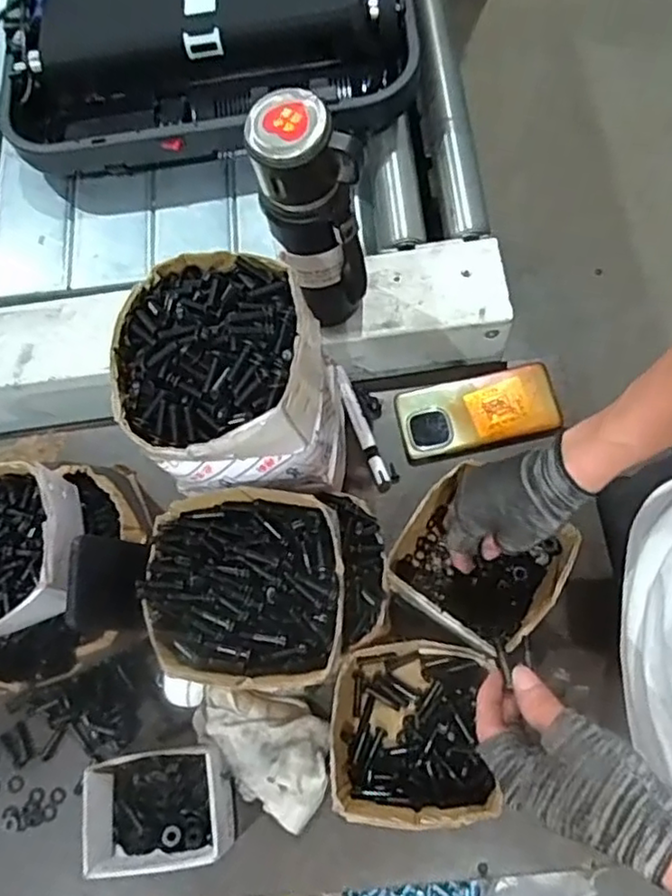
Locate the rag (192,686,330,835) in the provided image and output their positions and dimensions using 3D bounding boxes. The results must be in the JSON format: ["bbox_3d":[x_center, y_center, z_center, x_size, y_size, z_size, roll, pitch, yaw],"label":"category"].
[{"bbox_3d":[-0.068,0.272,0.589,0.133,0.033,0.093,23,76,13],"label":"rag"}]

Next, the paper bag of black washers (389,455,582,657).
[{"bbox_3d":[0.131,0.109,0.603,0.136,0.092,0.127,33,73,11],"label":"paper bag of black washers"}]

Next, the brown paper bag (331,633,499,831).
[{"bbox_3d":[0.066,0.247,0.571,0.137,0.079,0.141,-4,71,5],"label":"brown paper bag"}]

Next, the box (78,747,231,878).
[{"bbox_3d":[-0.159,0.319,0.575,0.127,0.059,0.094,-11,71,3],"label":"box"}]

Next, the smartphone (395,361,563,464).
[{"bbox_3d":[0.149,-0.040,0.683,0.164,0.011,0.084,-13,70,5],"label":"smartphone"}]

